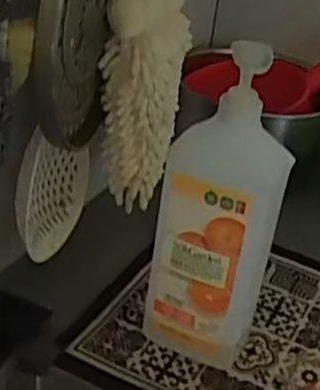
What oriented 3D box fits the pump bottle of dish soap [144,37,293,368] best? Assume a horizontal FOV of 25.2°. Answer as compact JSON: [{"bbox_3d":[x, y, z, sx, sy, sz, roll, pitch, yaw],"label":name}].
[{"bbox_3d":[0.050,0.024,0.621,0.096,0.301,0.052,17,32,17],"label":"pump bottle of dish soap"}]

